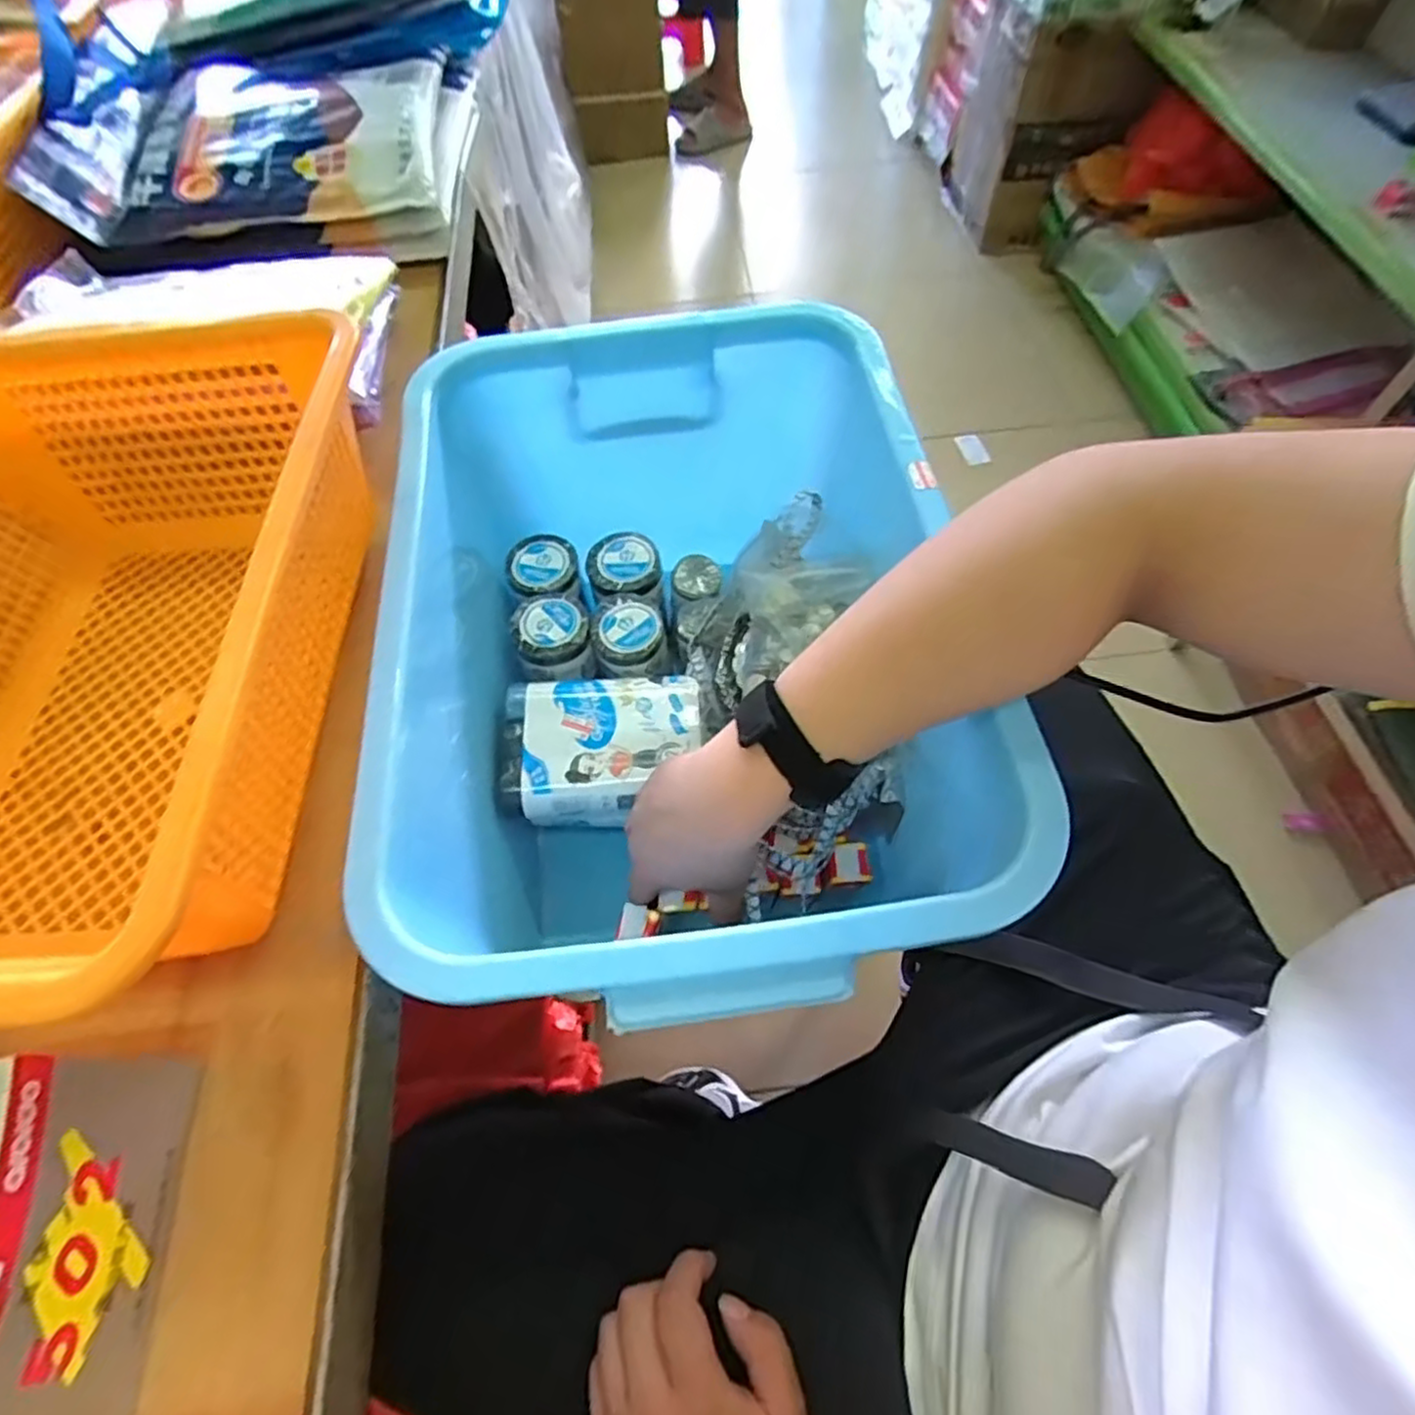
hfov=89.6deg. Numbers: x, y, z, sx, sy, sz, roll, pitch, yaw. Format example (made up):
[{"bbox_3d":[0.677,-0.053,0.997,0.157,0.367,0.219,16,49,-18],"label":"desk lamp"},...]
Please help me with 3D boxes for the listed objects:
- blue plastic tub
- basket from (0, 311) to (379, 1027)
[{"bbox_3d":[-0.015,-0.028,0.505,0.340,0.213,0.466,-6,61,-1],"label":"blue plastic tub"},{"bbox_3d":[-0.318,-0.025,0.366,0.273,0.131,0.360,-2,61,2],"label":"basket"}]

